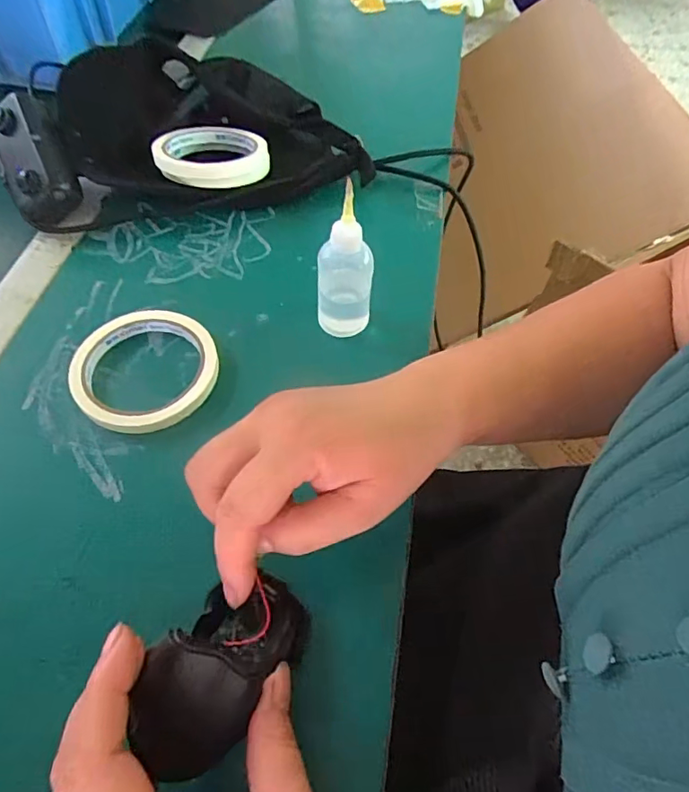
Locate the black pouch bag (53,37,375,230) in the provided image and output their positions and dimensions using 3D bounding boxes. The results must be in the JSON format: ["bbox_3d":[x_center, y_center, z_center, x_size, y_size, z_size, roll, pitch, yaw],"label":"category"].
[{"bbox_3d":[-0.115,-0.244,0.476,0.251,0.075,0.159,-11,57,-8],"label":"black pouch bag"}]

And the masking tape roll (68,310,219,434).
[{"bbox_3d":[-0.134,-0.020,0.354,0.087,0.020,0.095,0,57,0],"label":"masking tape roll"}]

